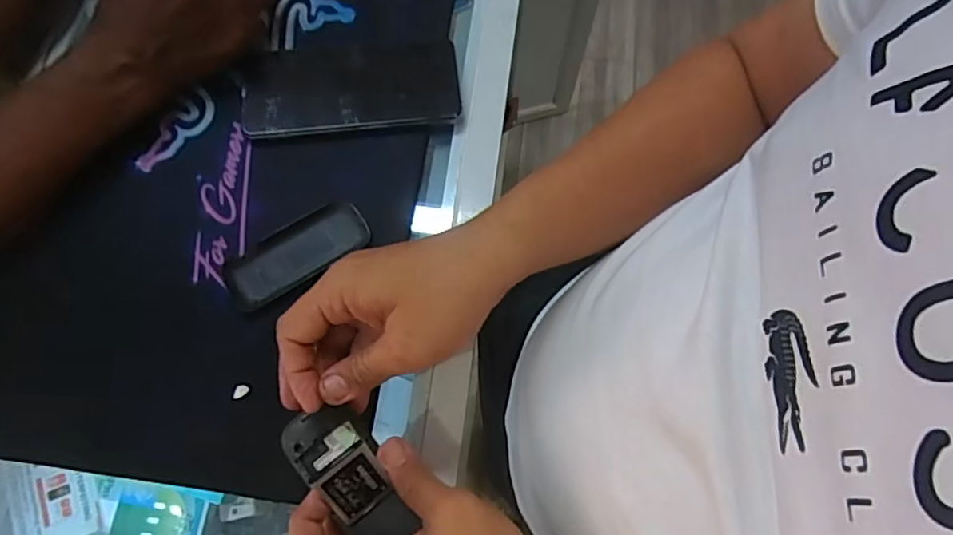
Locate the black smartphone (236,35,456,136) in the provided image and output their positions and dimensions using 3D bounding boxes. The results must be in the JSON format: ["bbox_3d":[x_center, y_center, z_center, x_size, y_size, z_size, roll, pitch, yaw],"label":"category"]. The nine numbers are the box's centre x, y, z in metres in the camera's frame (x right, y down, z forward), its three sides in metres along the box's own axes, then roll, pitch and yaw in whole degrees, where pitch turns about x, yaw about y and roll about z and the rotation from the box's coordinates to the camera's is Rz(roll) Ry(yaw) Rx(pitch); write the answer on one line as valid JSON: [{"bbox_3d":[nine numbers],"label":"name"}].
[{"bbox_3d":[-0.100,-0.147,0.474,0.168,0.014,0.078,-7,71,-3],"label":"black smartphone"}]

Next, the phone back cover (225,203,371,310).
[{"bbox_3d":[-0.131,-0.012,0.429,0.103,0.006,0.046,-31,74,-11],"label":"phone back cover"}]

